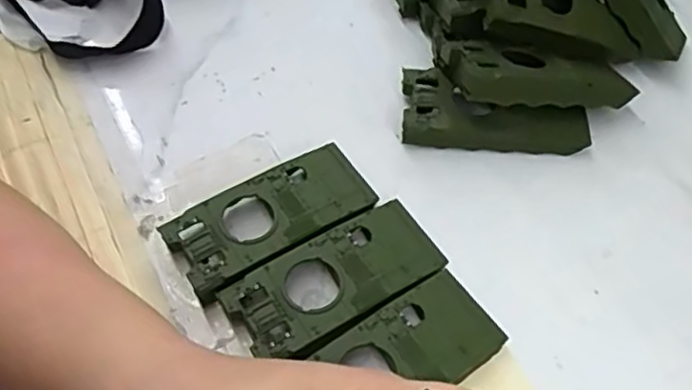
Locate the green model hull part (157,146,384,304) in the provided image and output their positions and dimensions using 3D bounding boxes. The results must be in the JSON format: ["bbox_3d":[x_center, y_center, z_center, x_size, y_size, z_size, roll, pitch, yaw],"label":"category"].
[{"bbox_3d":[-0.037,0.012,0.346,0.105,0.018,0.048,-31,62,-18],"label":"green model hull part"}]

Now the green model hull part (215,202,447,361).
[{"bbox_3d":[-0.003,0.042,0.326,0.104,0.018,0.049,-29,62,-18],"label":"green model hull part"}]

